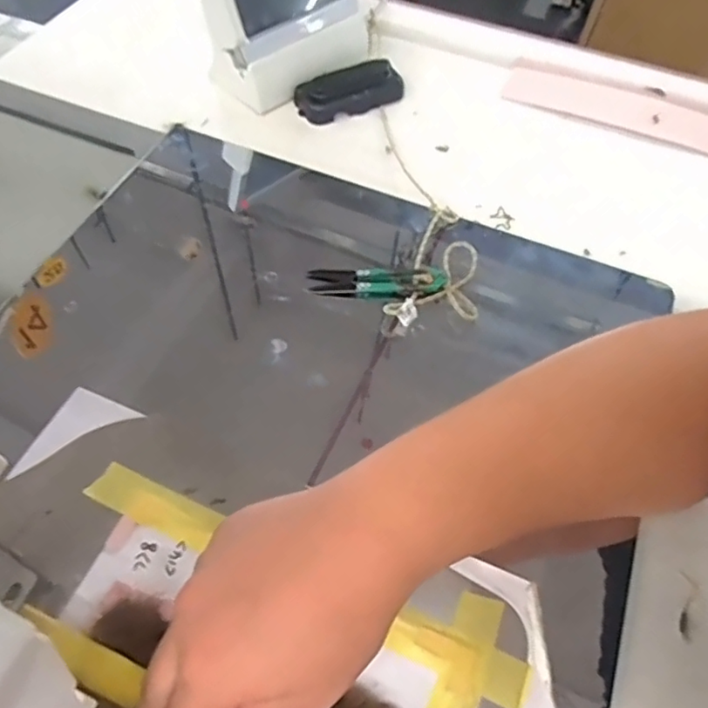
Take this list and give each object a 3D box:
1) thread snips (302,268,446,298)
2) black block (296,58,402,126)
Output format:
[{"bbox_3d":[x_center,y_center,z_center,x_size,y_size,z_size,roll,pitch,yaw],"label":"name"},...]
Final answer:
[{"bbox_3d":[0.018,-0.056,0.431,0.101,0.010,0.023,2,56,-2],"label":"thread snips"},{"bbox_3d":[-0.004,-0.264,0.562,0.104,0.023,0.048,-22,60,-17],"label":"black block"}]

